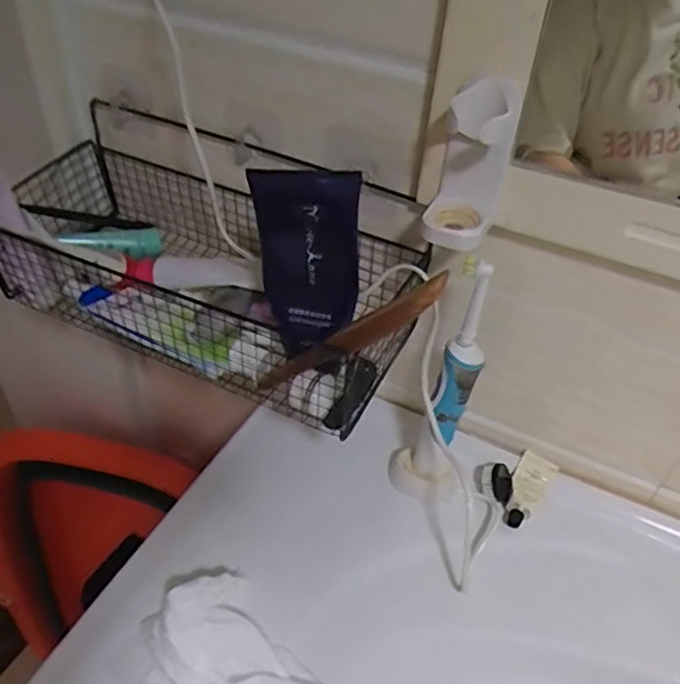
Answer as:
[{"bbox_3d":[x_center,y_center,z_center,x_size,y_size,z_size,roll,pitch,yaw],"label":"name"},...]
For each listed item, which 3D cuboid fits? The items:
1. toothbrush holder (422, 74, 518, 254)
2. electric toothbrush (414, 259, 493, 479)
[{"bbox_3d":[0.088,-0.118,0.413,0.048,0.101,0.052,14,44,10],"label":"toothbrush holder"},{"bbox_3d":[0.090,0.032,0.489,0.032,0.213,0.026,14,44,10],"label":"electric toothbrush"}]

